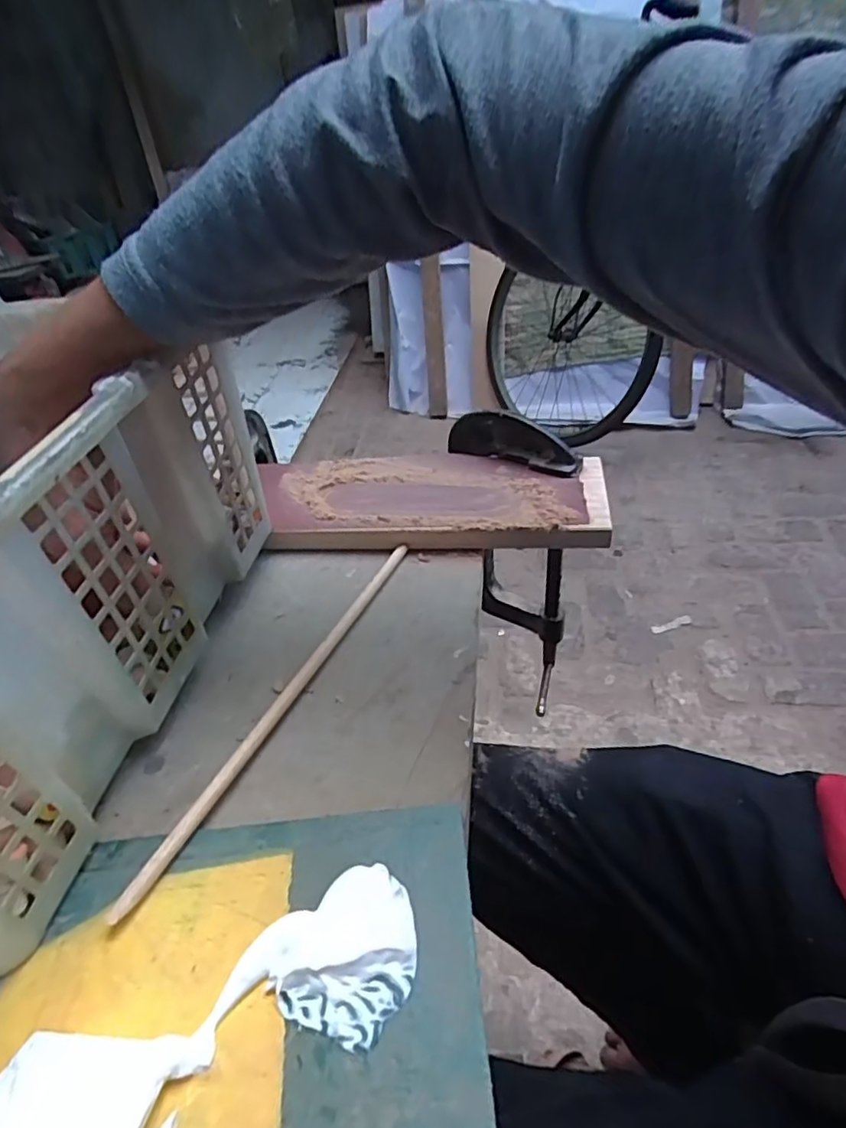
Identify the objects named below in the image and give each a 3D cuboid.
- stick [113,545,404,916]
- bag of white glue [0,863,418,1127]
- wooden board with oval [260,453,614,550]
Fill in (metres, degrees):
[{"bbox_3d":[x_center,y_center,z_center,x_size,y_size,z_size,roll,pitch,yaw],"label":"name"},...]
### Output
[{"bbox_3d":[-0.073,0.072,0.348,0.008,0.009,0.268,12,43,23],"label":"stick"},{"bbox_3d":[-0.079,0.170,0.213,0.166,0.026,0.059,-22,41,-18],"label":"bag of white glue"},{"bbox_3d":[0.003,-0.052,0.471,0.269,0.022,0.100,1,39,10],"label":"wooden board with oval"}]

